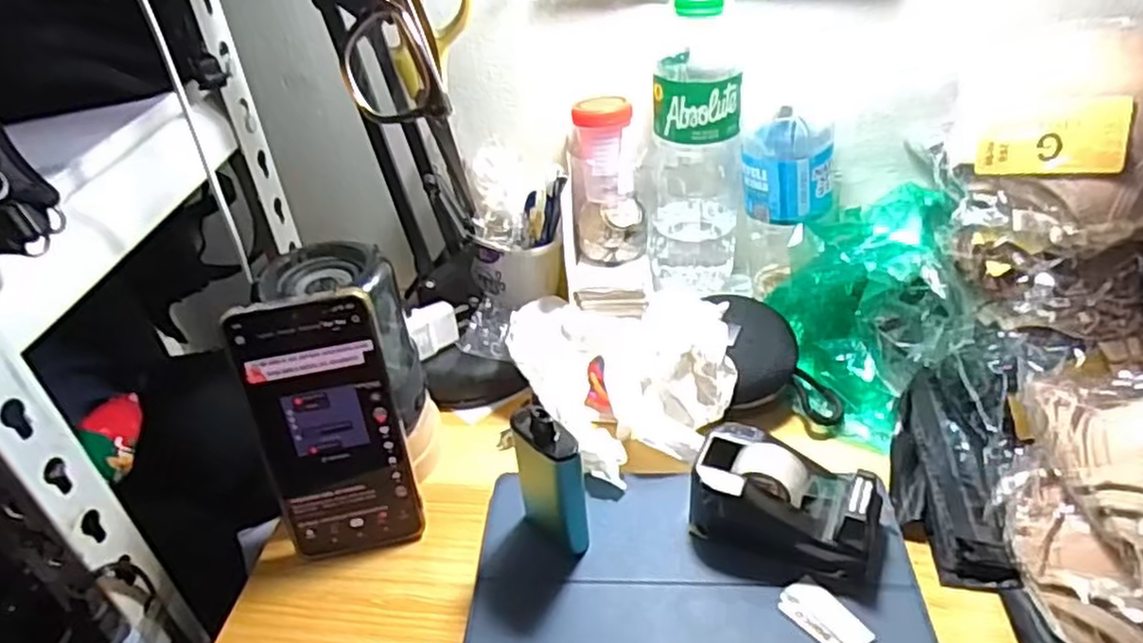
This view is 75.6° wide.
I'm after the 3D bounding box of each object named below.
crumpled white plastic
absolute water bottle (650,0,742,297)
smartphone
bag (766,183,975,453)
[{"bbox_3d":[0.032,0.042,0.497,0.145,0.058,0.128,-1,38,5],"label":"crumpled white plastic"},{"bbox_3d":[0.089,-0.124,0.521,0.061,0.219,0.058,3,39,10],"label":"absolute water bottle"},{"bbox_3d":[-0.135,0.065,0.420,0.074,0.166,0.007,-9,24,-8],"label":"smartphone"},{"bbox_3d":[0.206,-0.011,0.516,0.114,0.105,0.156,10,40,18],"label":"bag"}]

